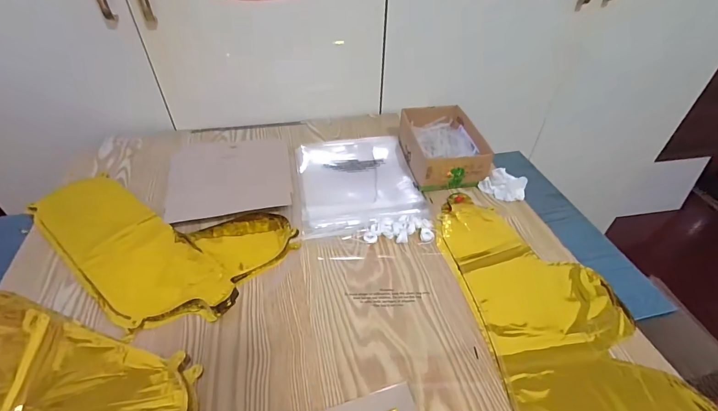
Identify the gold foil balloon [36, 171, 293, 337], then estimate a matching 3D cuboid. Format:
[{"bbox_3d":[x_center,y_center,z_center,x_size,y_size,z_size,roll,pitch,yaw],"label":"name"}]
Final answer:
[{"bbox_3d":[-0.310,0.031,0.560,0.383,0.013,0.237,27,48,26],"label":"gold foil balloon"}]

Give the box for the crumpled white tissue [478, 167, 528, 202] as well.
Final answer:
[{"bbox_3d":[0.254,-0.037,0.635,0.077,0.034,0.041,24,46,24],"label":"crumpled white tissue"}]

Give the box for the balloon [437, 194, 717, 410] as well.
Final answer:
[{"bbox_3d":[0.245,0.139,0.459,0.204,0.013,0.436,-9,42,-11],"label":"balloon"}]

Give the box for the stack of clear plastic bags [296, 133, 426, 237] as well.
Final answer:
[{"bbox_3d":[-0.003,-0.049,0.659,0.207,0.011,0.258,-6,42,-8],"label":"stack of clear plastic bags"}]

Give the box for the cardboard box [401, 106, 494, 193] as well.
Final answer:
[{"bbox_3d":[0.158,-0.113,0.687,0.128,0.063,0.188,-4,42,-7],"label":"cardboard box"}]

